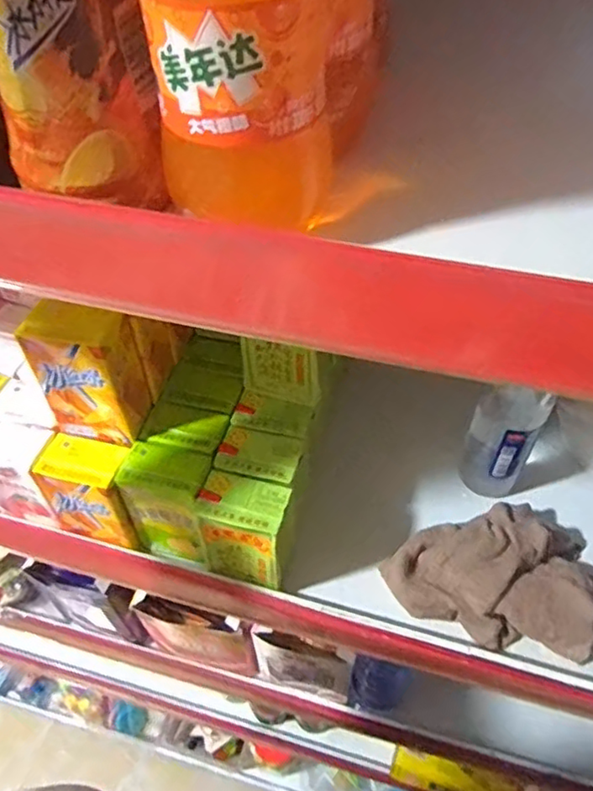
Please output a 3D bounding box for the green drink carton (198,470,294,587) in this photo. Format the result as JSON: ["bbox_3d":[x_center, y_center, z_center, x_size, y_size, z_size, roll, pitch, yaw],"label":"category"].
[{"bbox_3d":[-0.039,0.105,0.469,0.062,0.083,0.046,14,53,13],"label":"green drink carton"}]

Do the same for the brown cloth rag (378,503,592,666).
[{"bbox_3d":[0.170,0.135,0.477,0.184,0.040,0.110,7,52,8],"label":"brown cloth rag"}]

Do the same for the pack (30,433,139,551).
[{"bbox_3d":[-0.168,0.078,0.497,0.067,0.086,0.048,9,52,9],"label":"pack"}]

